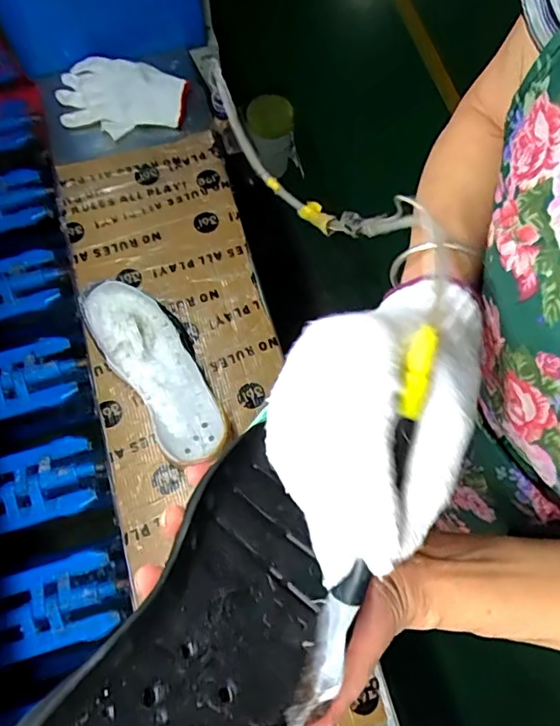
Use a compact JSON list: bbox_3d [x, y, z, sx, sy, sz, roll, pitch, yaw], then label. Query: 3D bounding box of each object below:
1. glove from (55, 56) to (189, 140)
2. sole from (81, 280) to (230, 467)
[{"bbox_3d":[-0.241,-0.410,0.816,0.201,0.032,0.125,0,70,0],"label":"glove"},{"bbox_3d":[-0.143,0.013,0.646,0.093,0.061,0.256,-32,74,-11],"label":"sole"}]

